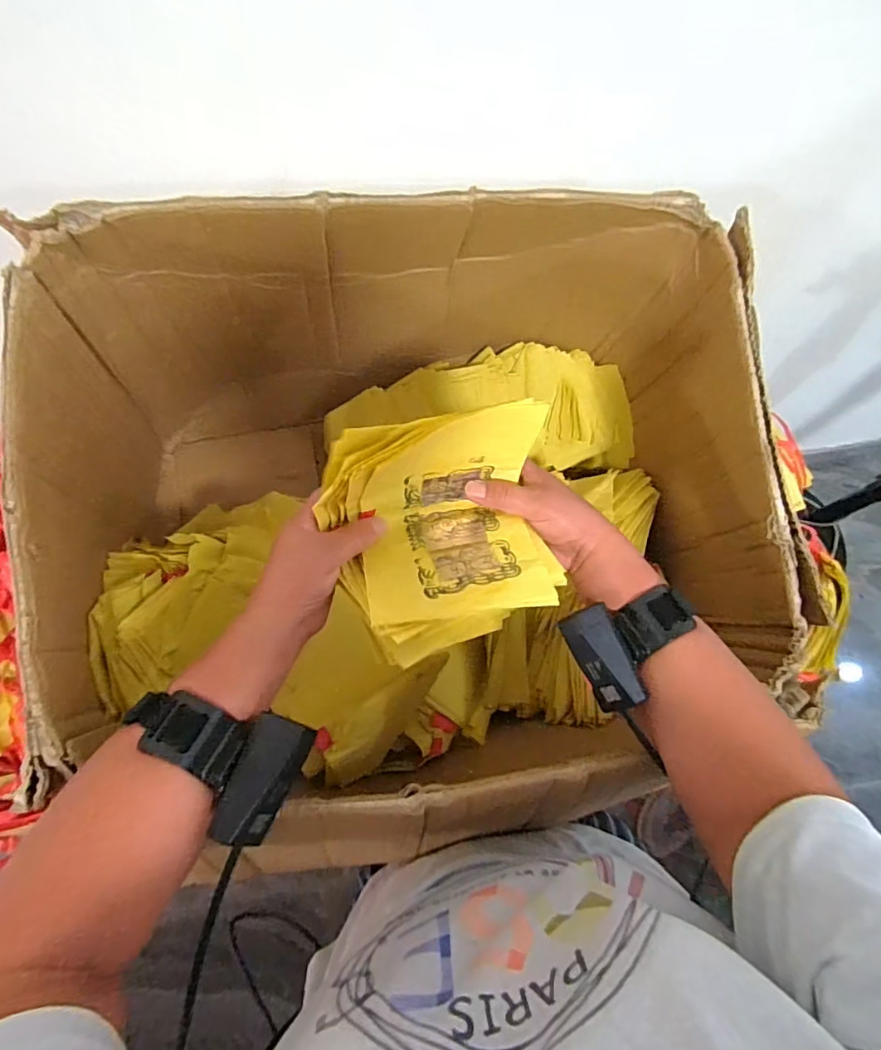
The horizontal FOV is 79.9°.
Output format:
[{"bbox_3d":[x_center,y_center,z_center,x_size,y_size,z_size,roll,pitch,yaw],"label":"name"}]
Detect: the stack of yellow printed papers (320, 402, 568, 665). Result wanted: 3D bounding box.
[{"bbox_3d":[0.007,0.011,0.360,0.151,0.097,0.149,-8,73,-1],"label":"stack of yellow printed papers"}]

